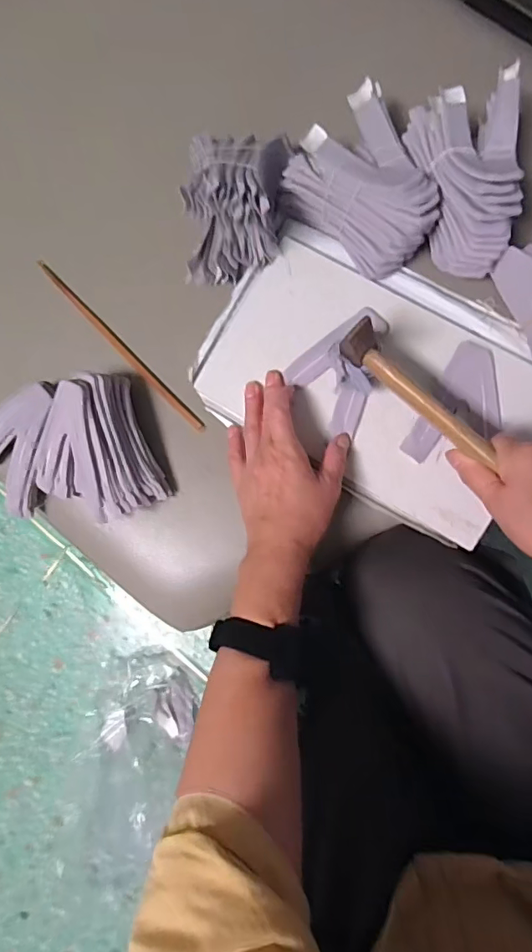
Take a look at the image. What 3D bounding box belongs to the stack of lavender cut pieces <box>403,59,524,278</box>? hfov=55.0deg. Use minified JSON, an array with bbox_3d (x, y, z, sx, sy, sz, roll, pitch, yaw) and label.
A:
[{"bbox_3d":[0.162,-0.251,0.430,0.084,0.089,0.152,0,87,7],"label":"stack of lavender cut pieces"}]

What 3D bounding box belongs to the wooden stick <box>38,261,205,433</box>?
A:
[{"bbox_3d":[-0.147,-0.130,0.505,0.011,0.009,0.241,-45,83,3],"label":"wooden stick"}]

